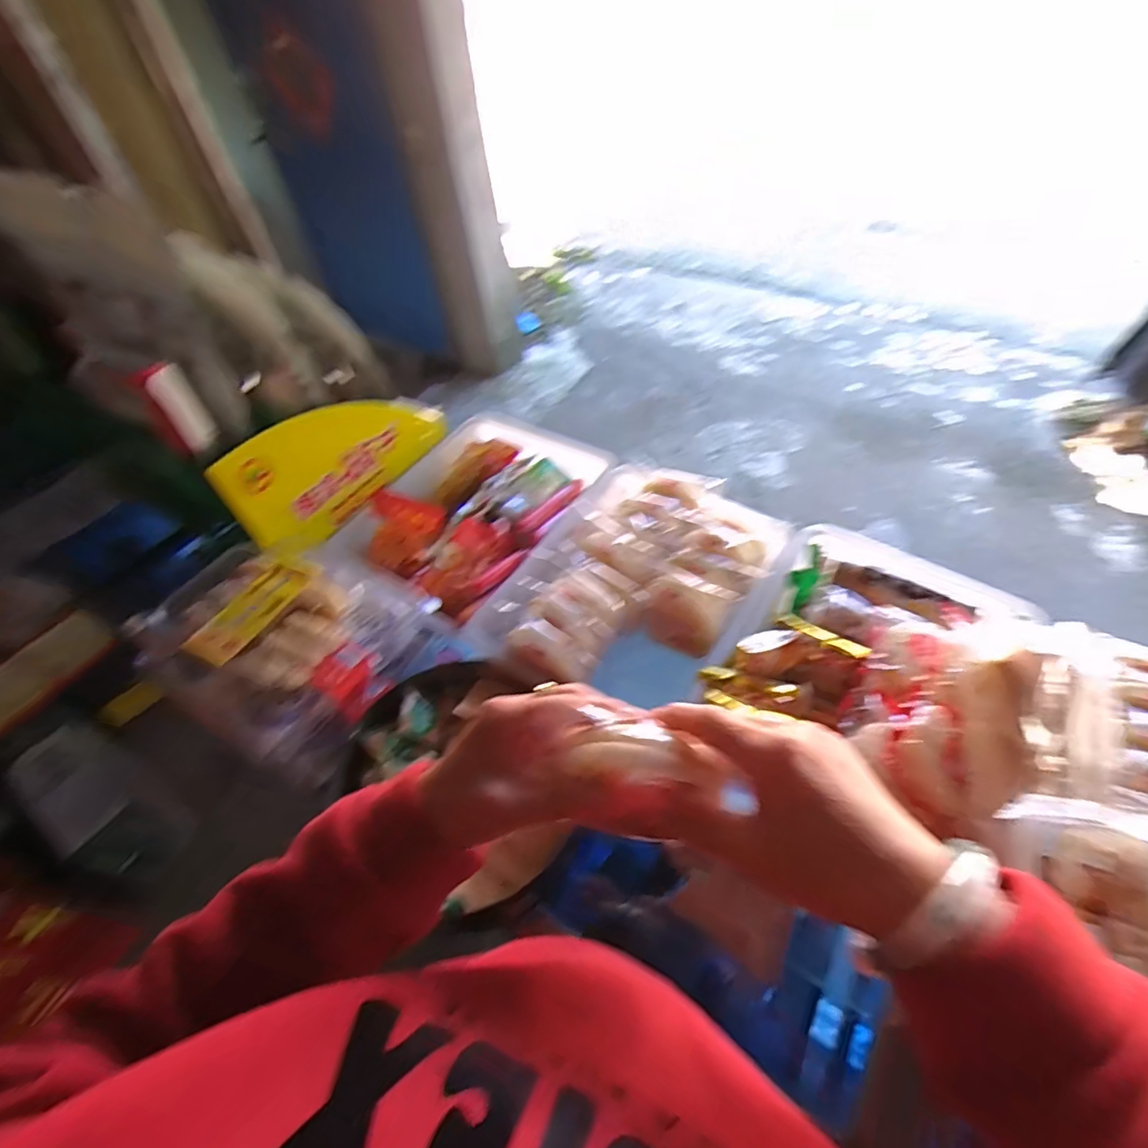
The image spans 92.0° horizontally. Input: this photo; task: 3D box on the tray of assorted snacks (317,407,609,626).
[{"bbox_3d":[-0.129,-0.098,0.723,0.254,0.056,0.339,26,59,22],"label":"tray of assorted snacks"}]

